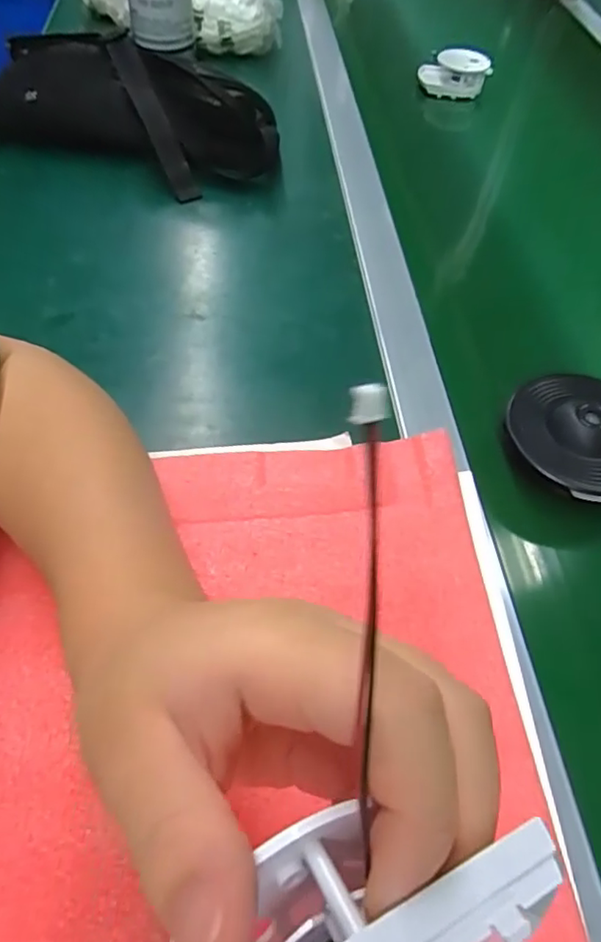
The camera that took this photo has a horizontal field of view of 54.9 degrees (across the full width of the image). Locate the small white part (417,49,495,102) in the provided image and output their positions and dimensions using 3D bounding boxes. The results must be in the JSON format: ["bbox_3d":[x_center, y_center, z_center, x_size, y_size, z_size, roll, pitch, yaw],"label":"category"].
[{"bbox_3d":[0.189,-0.492,0.714,0.080,0.042,0.050,6,55,-2],"label":"small white part"}]

